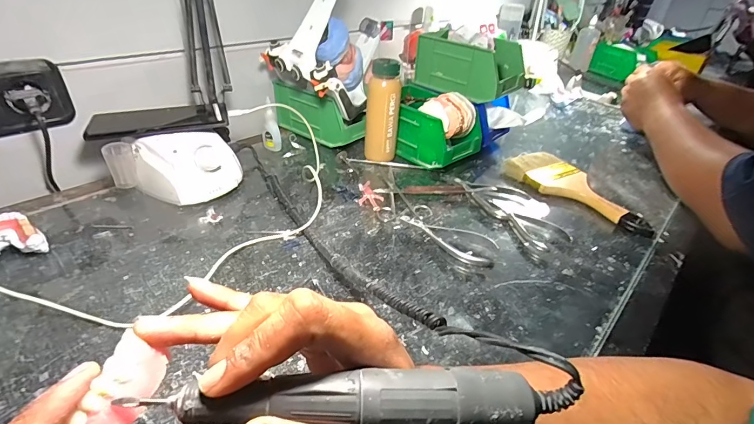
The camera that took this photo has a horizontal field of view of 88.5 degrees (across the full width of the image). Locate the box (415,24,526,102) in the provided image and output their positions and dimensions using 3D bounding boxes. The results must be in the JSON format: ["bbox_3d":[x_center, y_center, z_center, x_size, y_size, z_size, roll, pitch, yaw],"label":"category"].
[{"bbox_3d":[0.162,-0.256,0.675,0.164,0.077,0.103,31,42,32],"label":"box"}]

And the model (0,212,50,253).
[{"bbox_3d":[-0.380,0.031,0.396,0.060,0.034,0.054,-26,45,-37],"label":"model"}]

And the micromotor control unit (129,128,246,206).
[{"bbox_3d":[-0.239,-0.058,0.501,0.115,0.079,0.073,-21,42,-32],"label":"micromotor control unit"}]

